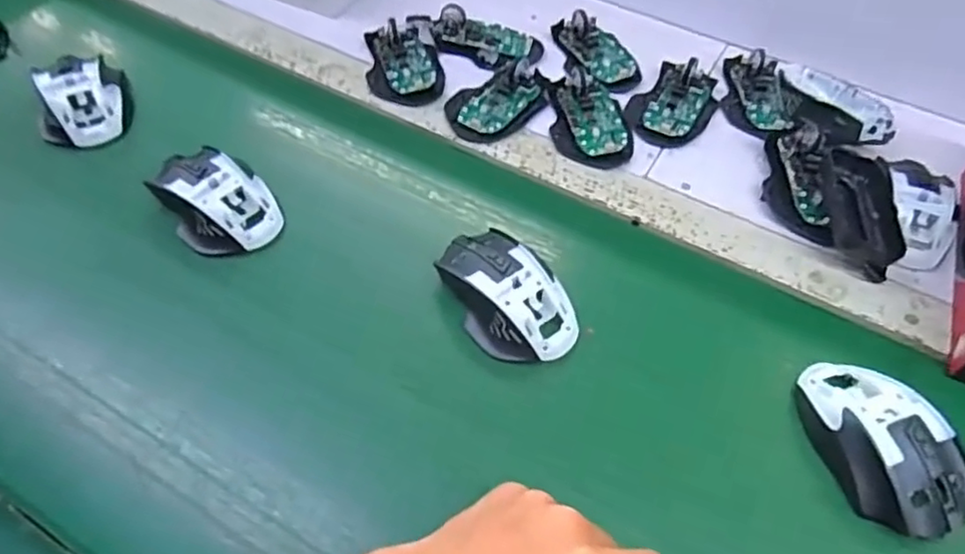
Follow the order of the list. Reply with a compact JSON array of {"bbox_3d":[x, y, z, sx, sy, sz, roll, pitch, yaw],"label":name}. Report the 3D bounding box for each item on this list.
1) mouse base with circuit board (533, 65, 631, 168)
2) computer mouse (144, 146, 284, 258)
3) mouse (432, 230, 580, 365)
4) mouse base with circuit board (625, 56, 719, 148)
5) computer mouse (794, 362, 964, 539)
[{"bbox_3d":[0.095,-0.157,0.586,0.069,0.025,0.131,-5,55,-7],"label":"mouse base with circuit board"},{"bbox_3d":[-0.213,-0.065,0.493,0.117,0.036,0.071,39,61,23],"label":"computer mouse"},{"bbox_3d":[0.016,0.010,0.451,0.073,0.036,0.116,-27,60,-21],"label":"mouse"},{"bbox_3d":[0.183,-0.170,0.600,0.070,0.025,0.104,30,58,17],"label":"mouse base with circuit board"},{"bbox_3d":[0.246,0.102,0.394,0.069,0.038,0.113,-21,58,-17],"label":"computer mouse"}]

